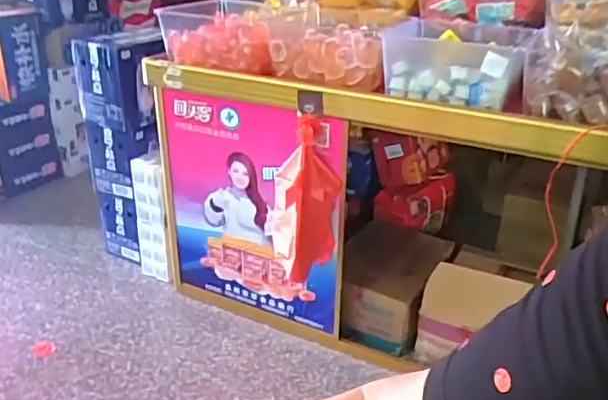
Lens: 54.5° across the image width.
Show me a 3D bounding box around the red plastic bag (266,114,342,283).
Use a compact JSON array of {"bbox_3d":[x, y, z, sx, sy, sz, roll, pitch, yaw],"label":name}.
[{"bbox_3d":[0.002,-0.015,1.424,0.133,0.354,0.212,-8,26,-18],"label":"red plastic bag"}]

